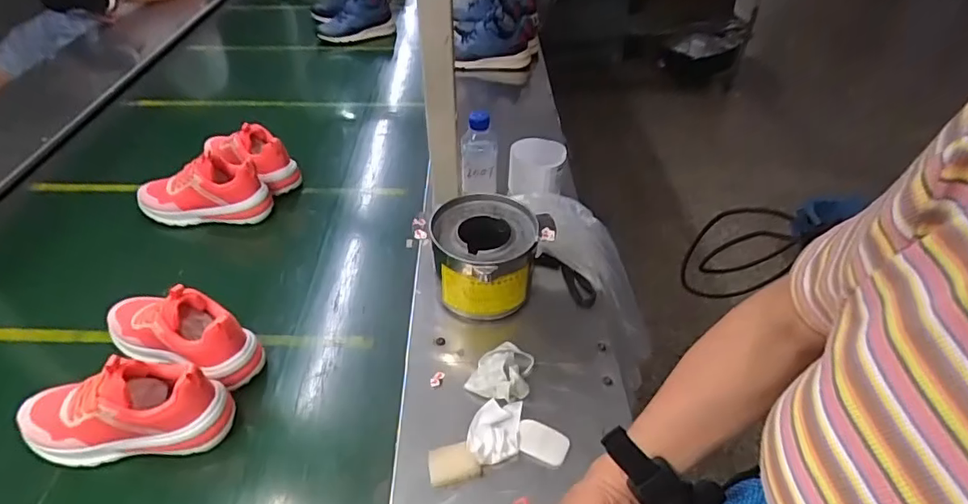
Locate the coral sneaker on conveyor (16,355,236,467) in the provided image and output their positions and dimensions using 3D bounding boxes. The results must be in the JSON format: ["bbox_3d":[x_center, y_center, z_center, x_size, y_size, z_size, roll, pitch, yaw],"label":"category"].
[{"bbox_3d":[-0.404,0.173,0.579,0.211,0.133,0.070,-2,41,-5],"label":"coral sneaker on conveyor"}]

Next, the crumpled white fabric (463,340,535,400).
[{"bbox_3d":[0.026,0.144,0.640,0.068,0.031,0.085,19,44,19],"label":"crumpled white fabric"}]

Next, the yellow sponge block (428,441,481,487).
[{"bbox_3d":[-0.032,0.226,0.561,0.053,0.013,0.039,-5,41,-8],"label":"yellow sponge block"}]

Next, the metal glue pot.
[{"bbox_3d":[-0.002,0.020,0.725,0.134,0.131,0.151,3,41,2],"label":"metal glue pot"}]

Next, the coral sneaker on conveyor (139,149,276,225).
[{"bbox_3d":[-0.477,-0.110,0.898,0.232,0.101,0.080,-2,42,-4],"label":"coral sneaker on conveyor"}]

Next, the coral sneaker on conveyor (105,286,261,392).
[{"bbox_3d":[-0.383,0.099,0.661,0.208,0.134,0.071,16,43,16],"label":"coral sneaker on conveyor"}]

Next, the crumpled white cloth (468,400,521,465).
[{"bbox_3d":[0.012,0.197,0.582,0.056,0.018,0.074,4,41,3],"label":"crumpled white cloth"}]

